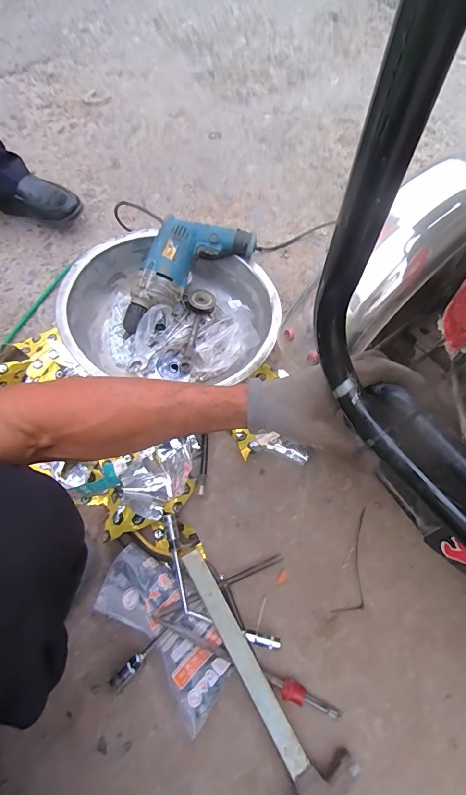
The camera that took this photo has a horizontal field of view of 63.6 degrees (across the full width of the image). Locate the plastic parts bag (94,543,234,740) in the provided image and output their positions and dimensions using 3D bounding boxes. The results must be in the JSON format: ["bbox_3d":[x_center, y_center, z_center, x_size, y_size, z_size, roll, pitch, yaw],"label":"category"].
[{"bbox_3d":[-0.100,0.323,0.528,0.228,0.048,0.111,40,71,19],"label":"plastic parts bag"}]

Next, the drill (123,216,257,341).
[{"bbox_3d":[-0.103,-0.248,0.701,0.291,0.083,0.116,-35,67,-14],"label":"drill"}]

